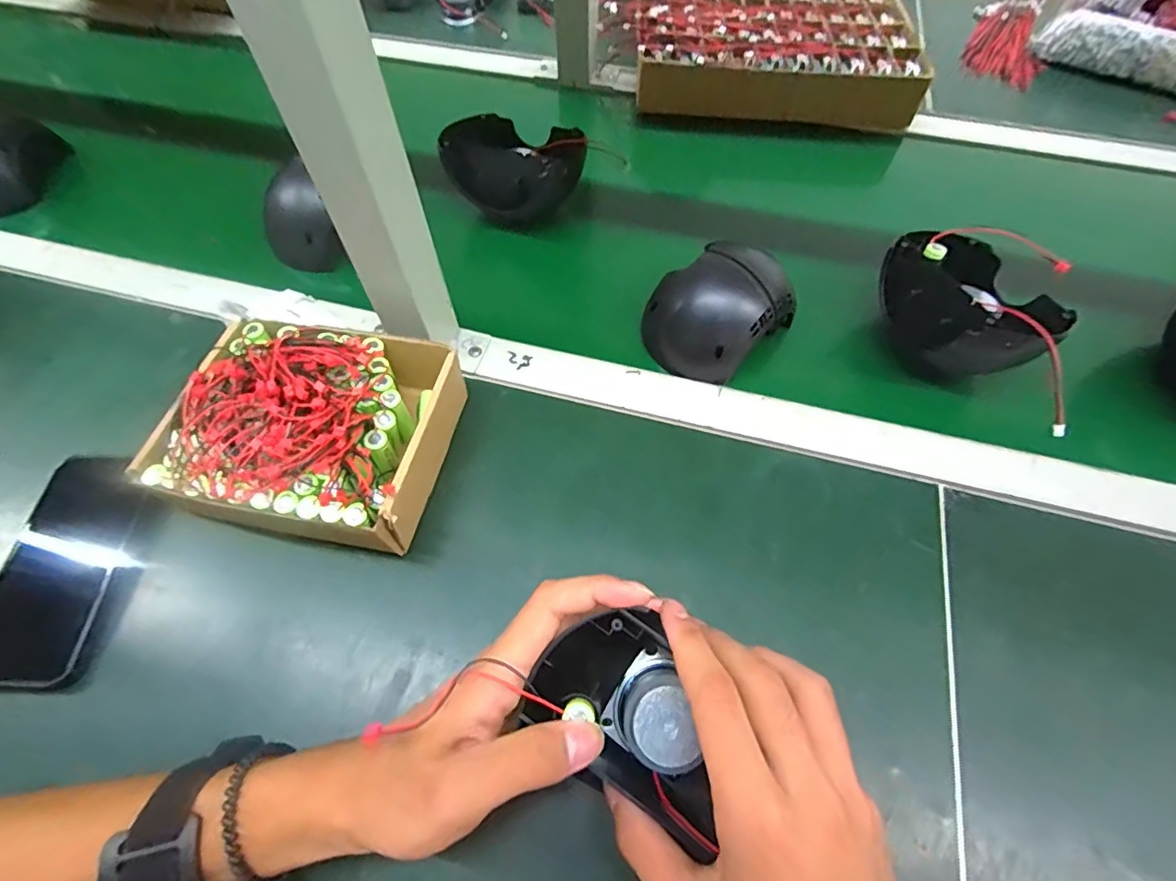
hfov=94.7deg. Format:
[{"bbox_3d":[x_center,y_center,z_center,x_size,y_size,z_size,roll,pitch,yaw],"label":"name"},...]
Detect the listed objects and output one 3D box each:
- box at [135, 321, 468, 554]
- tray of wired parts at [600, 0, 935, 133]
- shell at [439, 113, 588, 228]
[{"bbox_3d":[-0.178,-0.007,0.357,0.174,0.078,0.148,9,60,5],"label":"box"},{"bbox_3d":[0.196,-0.551,0.688,0.352,0.059,0.434,2,59,1],"label":"tray of wired parts"},{"bbox_3d":[-0.065,-0.254,0.498,0.122,0.053,0.090,18,61,10],"label":"shell"}]

